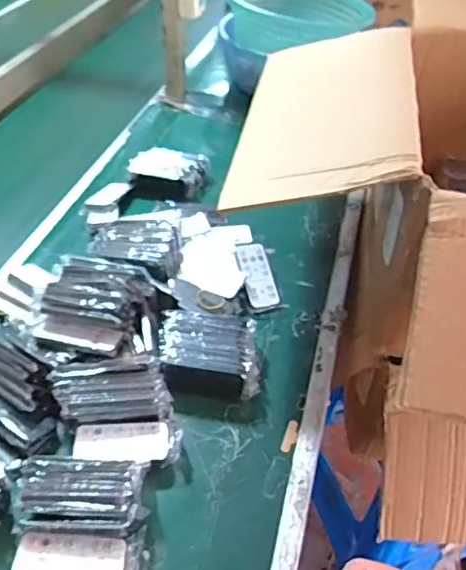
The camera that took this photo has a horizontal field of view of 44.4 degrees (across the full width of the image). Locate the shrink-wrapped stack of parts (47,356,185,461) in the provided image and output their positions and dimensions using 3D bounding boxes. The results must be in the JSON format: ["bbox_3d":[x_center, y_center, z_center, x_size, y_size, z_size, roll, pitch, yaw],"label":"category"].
[{"bbox_3d":[-0.108,0.124,0.544,0.102,0.044,0.103,-12,45,-17],"label":"shrink-wrapped stack of parts"}]

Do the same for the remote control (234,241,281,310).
[{"bbox_3d":[0.031,-0.013,0.703,0.040,0.012,0.086,-10,71,-16],"label":"remote control"}]

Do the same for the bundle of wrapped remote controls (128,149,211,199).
[{"bbox_3d":[-0.096,-0.167,0.861,0.123,0.045,0.070,7,43,4],"label":"bundle of wrapped remote controls"}]

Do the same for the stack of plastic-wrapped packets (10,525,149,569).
[{"bbox_3d":[-0.121,0.226,0.451,0.102,0.024,0.056,-1,43,-5],"label":"stack of plastic-wrapped packets"}]

